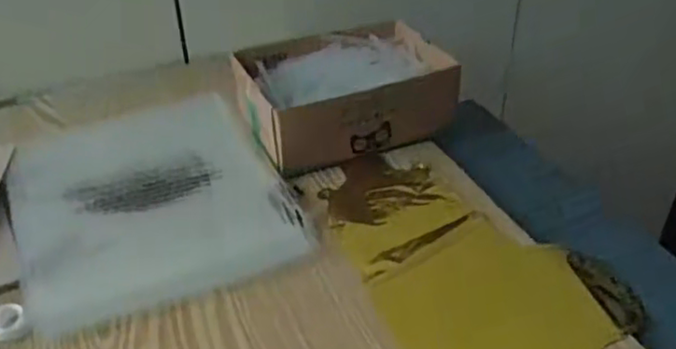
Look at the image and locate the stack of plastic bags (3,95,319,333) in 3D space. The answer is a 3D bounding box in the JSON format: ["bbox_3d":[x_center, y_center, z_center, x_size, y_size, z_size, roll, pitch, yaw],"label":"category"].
[{"bbox_3d":[-0.158,0.014,0.572,0.208,0.016,0.239,-17,40,-19],"label":"stack of plastic bags"}]

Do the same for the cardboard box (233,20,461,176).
[{"bbox_3d":[0.003,-0.082,0.647,0.190,0.062,0.146,-14,39,-16],"label":"cardboard box"}]

